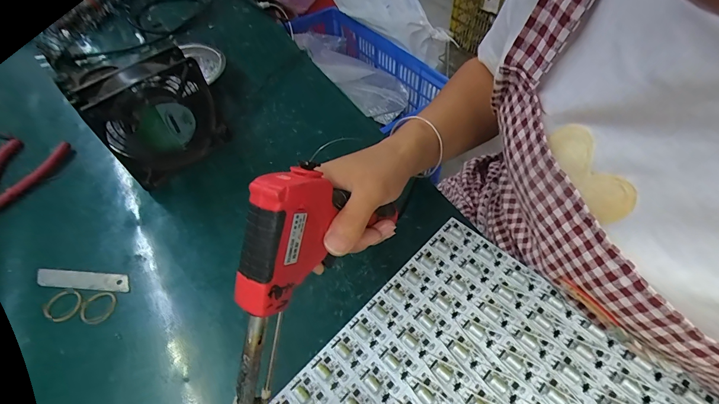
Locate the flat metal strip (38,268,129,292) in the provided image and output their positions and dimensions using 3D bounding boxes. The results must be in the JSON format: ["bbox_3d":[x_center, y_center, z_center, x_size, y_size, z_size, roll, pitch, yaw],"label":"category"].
[{"bbox_3d":[-0.276,0.077,0.351,0.094,0.004,0.018,5,52,2],"label":"flat metal strip"}]

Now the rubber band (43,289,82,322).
[{"bbox_3d":[-0.283,0.099,0.336,0.035,0.005,0.030,37,60,24],"label":"rubber band"}]

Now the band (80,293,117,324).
[{"bbox_3d":[-0.247,0.100,0.335,0.028,0.005,0.030,6,56,-9],"label":"band"}]

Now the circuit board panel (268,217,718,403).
[{"bbox_3d":[0.080,0.169,0.260,0.285,0.013,0.241,-39,60,-24],"label":"circuit board panel"}]

